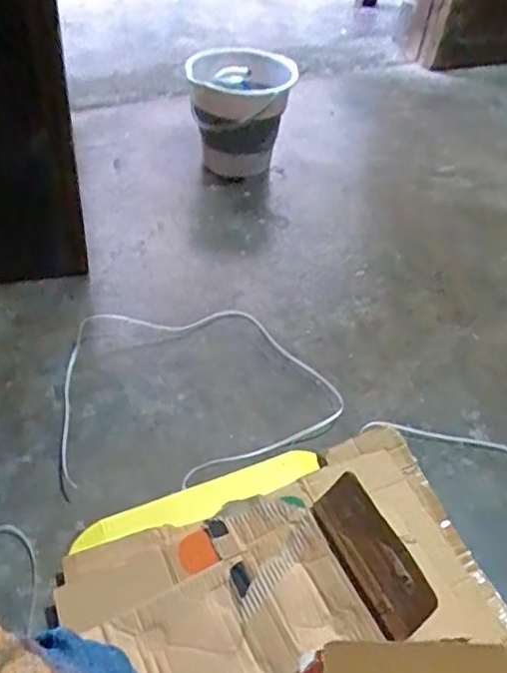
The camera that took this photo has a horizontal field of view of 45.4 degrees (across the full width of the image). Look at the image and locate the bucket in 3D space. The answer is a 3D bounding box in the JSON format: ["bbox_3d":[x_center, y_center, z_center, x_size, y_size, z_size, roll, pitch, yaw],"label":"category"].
[{"bbox_3d":[-0.029,-0.460,1.304,0.212,0.260,0.204,4,43,-4],"label":"bucket"}]

